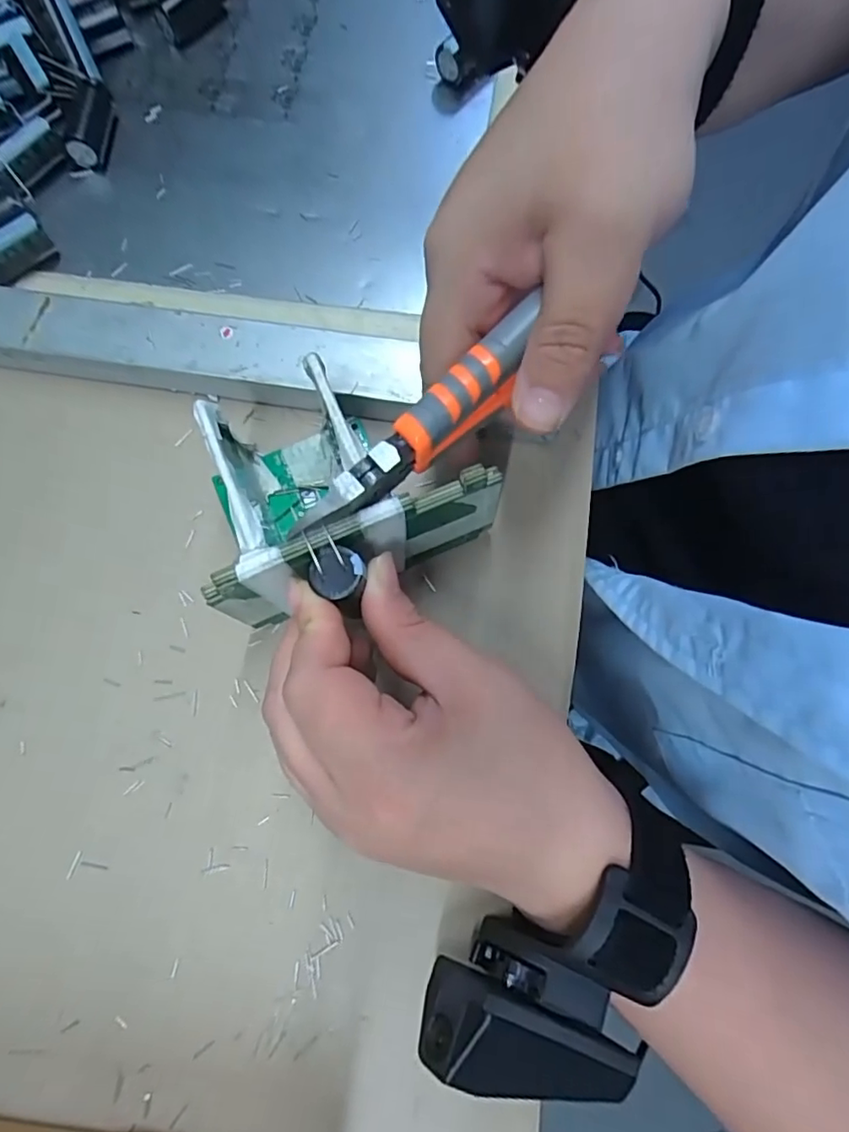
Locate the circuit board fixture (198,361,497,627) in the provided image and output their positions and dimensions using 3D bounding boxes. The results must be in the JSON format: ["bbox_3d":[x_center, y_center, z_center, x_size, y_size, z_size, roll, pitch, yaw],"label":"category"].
[{"bbox_3d":[-0.028,-0.032,0.218,0.093,0.069,0.087,-15,77,-2],"label":"circuit board fixture"}]

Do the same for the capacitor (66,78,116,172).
[{"bbox_3d":[-0.168,-0.224,0.292,0.014,0.016,0.042,4,77,3],"label":"capacitor"}]

